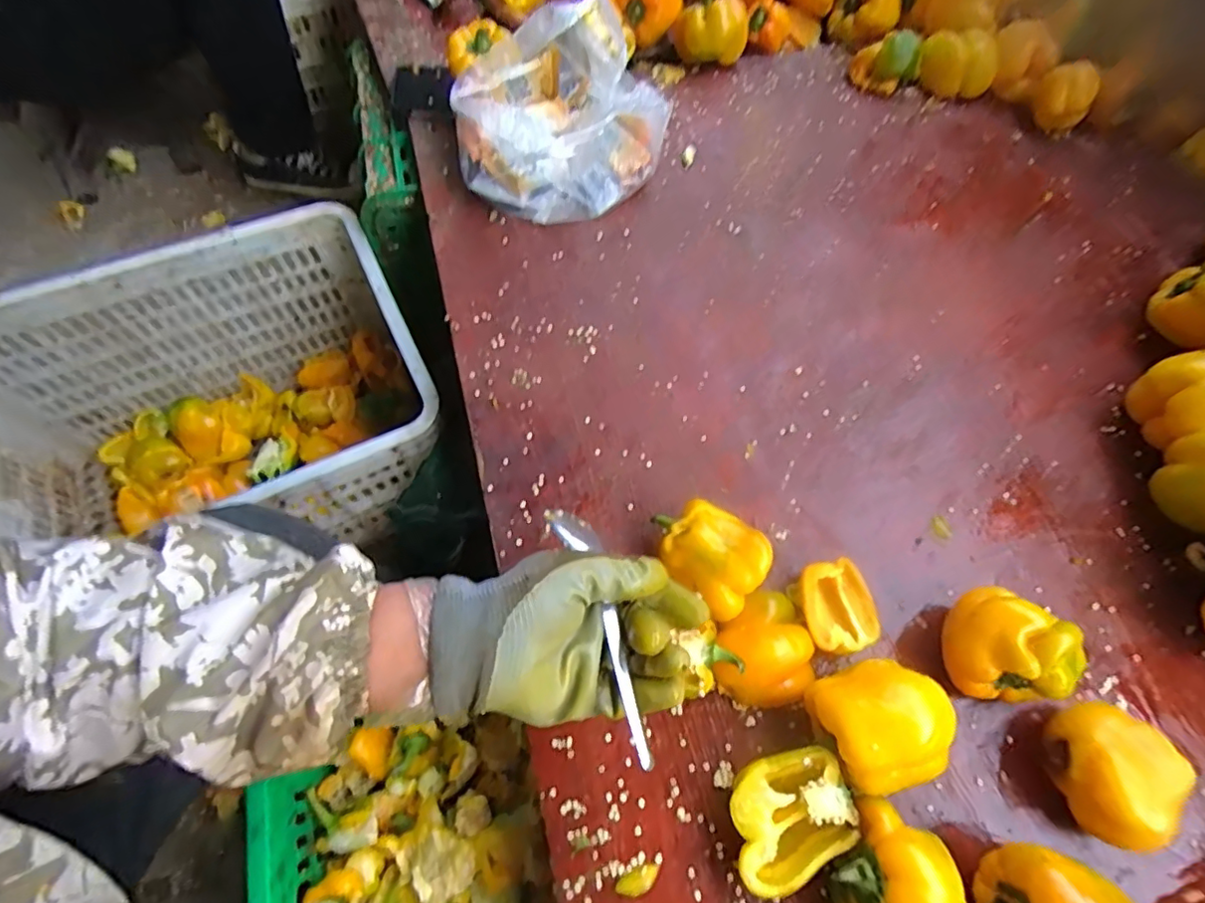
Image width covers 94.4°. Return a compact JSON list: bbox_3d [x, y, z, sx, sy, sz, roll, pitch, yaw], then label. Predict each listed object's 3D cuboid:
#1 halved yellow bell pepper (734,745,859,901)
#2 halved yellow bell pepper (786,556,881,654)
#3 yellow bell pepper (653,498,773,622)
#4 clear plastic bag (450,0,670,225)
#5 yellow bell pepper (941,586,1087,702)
[{"bbox_3d":[0.118,0.235,0.362,0.077,0.043,0.066,-15,65,-9],"label":"halved yellow bell pepper"},{"bbox_3d":[0.177,0.121,0.431,0.066,0.028,0.066,0,56,-23],"label":"halved yellow bell pepper"},{"bbox_3d":[0.078,0.081,0.430,0.086,0.056,0.063,37,68,15],"label":"yellow bell pepper"},{"bbox_3d":[-0.048,-0.378,0.614,0.219,0.121,0.239,-8,64,-6],"label":"clear plastic bag"},{"bbox_3d":[0.278,0.143,0.393,0.070,0.073,0.064,1,64,-1],"label":"yellow bell pepper"}]

